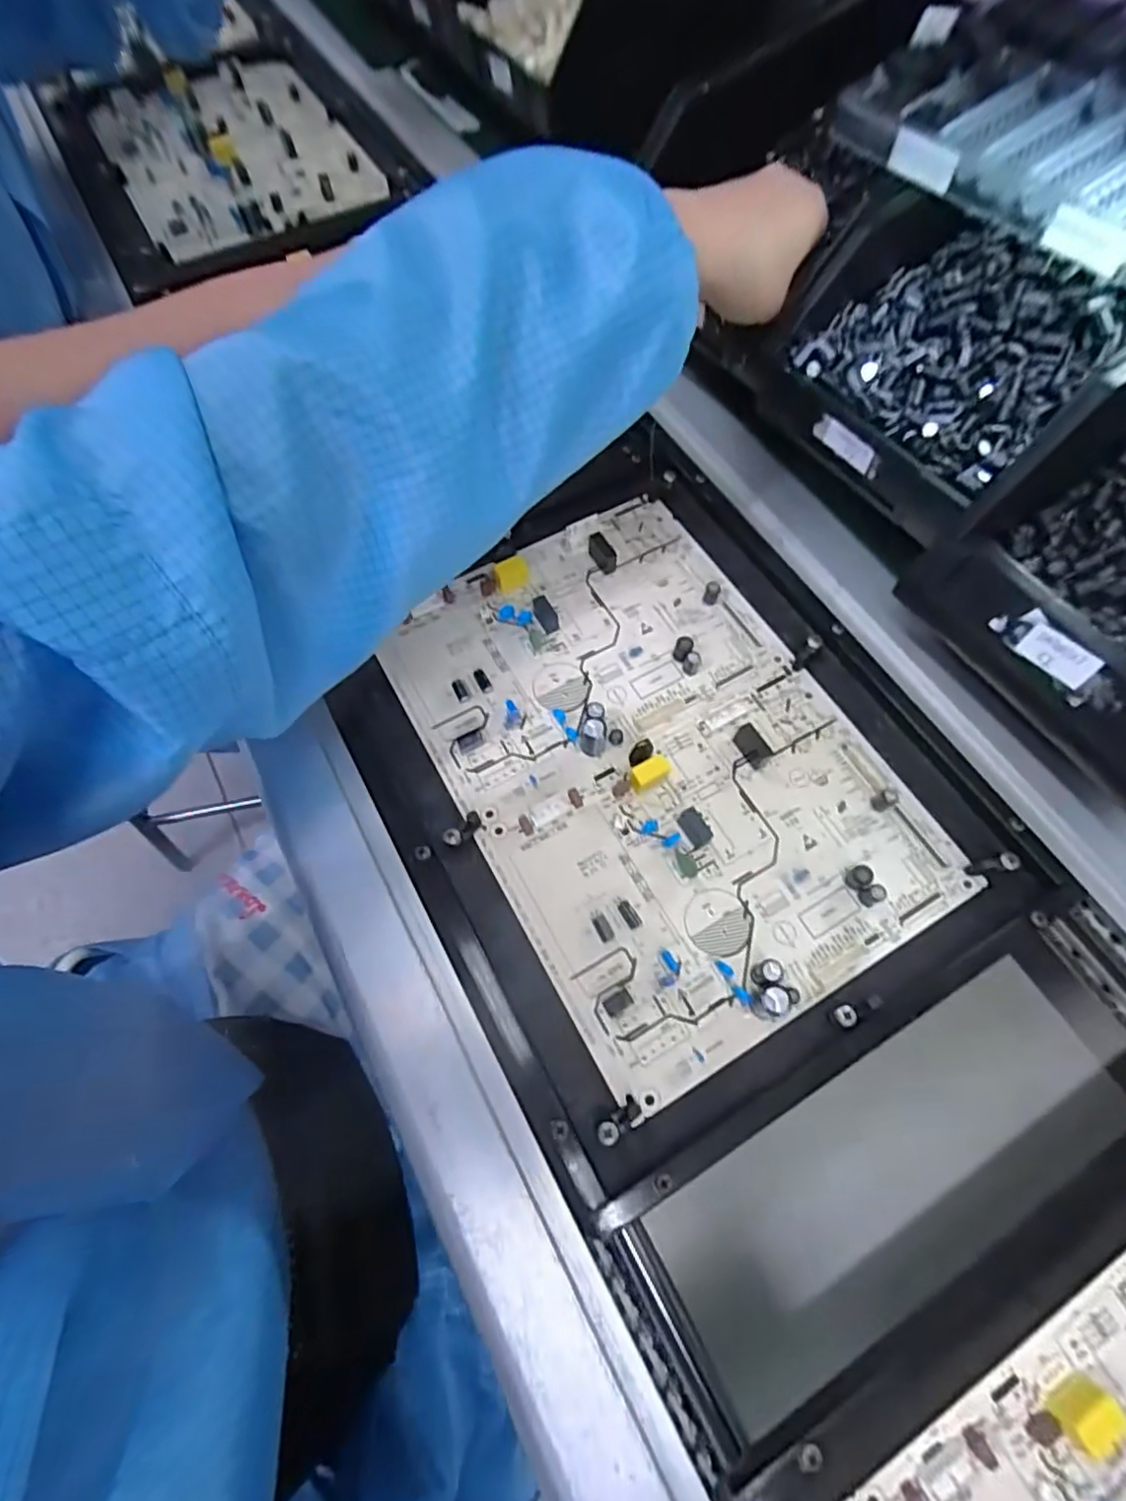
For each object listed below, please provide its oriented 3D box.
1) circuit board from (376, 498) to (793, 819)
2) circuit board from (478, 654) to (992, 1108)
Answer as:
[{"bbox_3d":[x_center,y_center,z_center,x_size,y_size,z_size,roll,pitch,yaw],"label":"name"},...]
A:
[{"bbox_3d":[0.006,-0.062,0.359,0.196,0.016,0.137,-27,67,-11],"label":"circuit board"},{"bbox_3d":[0.076,0.049,0.307,0.195,0.017,0.148,-27,67,-11],"label":"circuit board"}]

